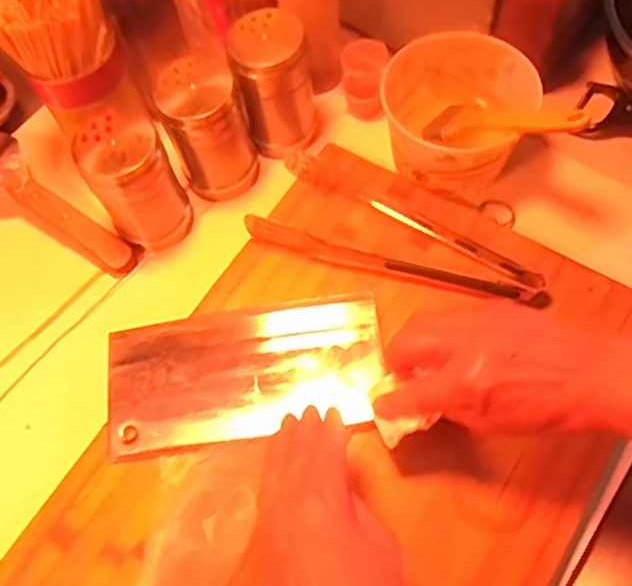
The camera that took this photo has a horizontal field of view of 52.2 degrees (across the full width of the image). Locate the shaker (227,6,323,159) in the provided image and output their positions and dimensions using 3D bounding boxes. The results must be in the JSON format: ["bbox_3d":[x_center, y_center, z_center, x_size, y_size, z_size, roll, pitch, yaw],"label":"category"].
[{"bbox_3d":[-0.031,-0.174,0.527,0.062,0.096,0.052,-8,65,-1],"label":"shaker"}]

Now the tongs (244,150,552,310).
[{"bbox_3d":[0.065,-0.037,0.497,0.226,0.026,0.076,23,68,12],"label":"tongs"}]

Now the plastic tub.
[{"bbox_3d":[0.114,-0.144,0.516,0.107,0.061,0.114,-9,65,-1],"label":"plastic tub"}]

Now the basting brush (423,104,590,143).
[{"bbox_3d":[0.139,-0.131,0.480,0.042,0.016,0.137,-49,36,-18],"label":"basting brush"}]

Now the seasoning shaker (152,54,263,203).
[{"bbox_3d":[-0.084,-0.130,0.520,0.063,0.109,0.053,-19,66,-6],"label":"seasoning shaker"}]

